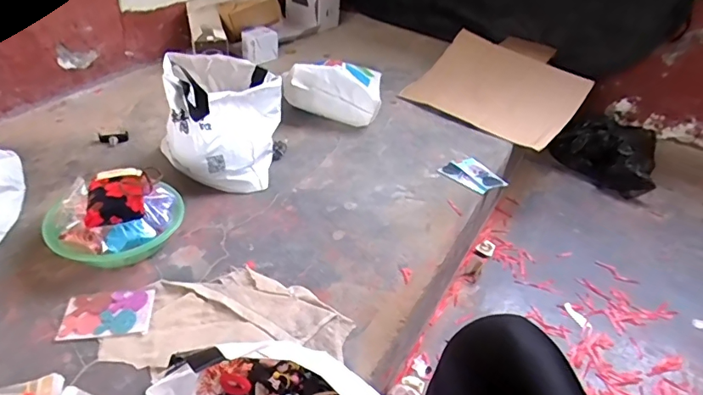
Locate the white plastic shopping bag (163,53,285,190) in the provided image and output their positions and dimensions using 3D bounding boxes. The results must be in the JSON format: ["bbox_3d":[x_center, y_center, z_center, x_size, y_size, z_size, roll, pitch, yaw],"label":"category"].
[{"bbox_3d":[-0.312,-0.202,1.166,0.271,0.248,0.293,2,37,-6],"label":"white plastic shopping bag"}]

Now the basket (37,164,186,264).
[{"bbox_3d":[-0.448,0.030,0.924,0.238,0.141,0.213,-10,40,-19],"label":"basket"}]

